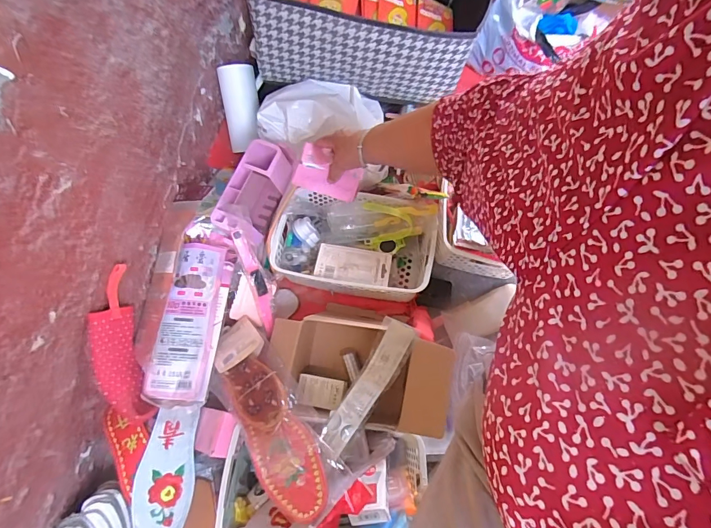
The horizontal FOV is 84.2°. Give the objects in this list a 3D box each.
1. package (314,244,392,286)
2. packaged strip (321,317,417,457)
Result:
[{"bbox_3d":[-0.005,-0.001,0.751,0.141,0.012,0.075,12,65,5],"label":"package"},{"bbox_3d":[0.022,0.188,0.611,0.049,0.035,0.212,32,82,13],"label":"packaged strip"}]

